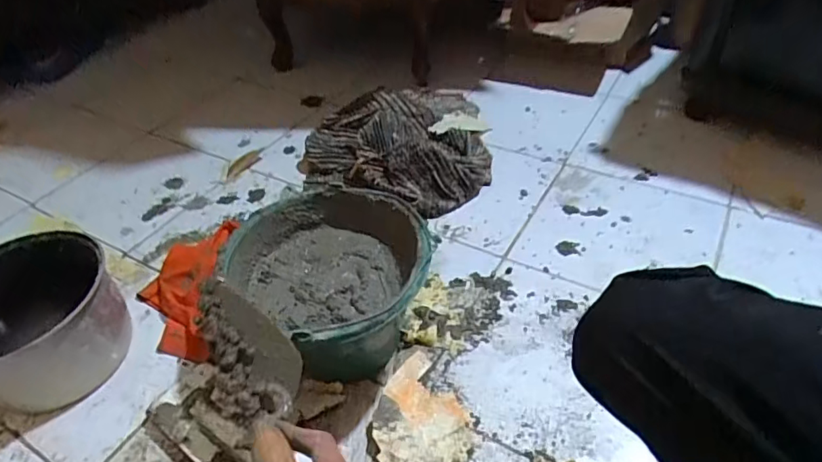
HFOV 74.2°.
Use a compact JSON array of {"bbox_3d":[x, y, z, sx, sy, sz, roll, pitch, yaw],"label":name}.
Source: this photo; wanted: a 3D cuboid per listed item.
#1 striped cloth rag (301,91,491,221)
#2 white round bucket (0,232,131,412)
[{"bbox_3d":[-0.032,-0.214,1.138,0.373,0.108,0.444,-3,42,3],"label":"striped cloth rag"},{"bbox_3d":[-0.525,0.140,0.766,0.223,0.153,0.212,-3,42,3],"label":"white round bucket"}]

